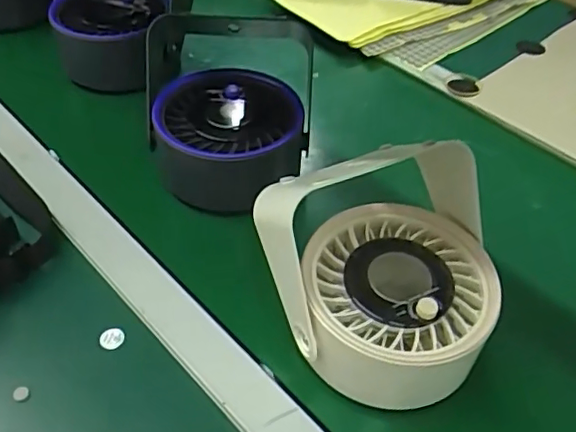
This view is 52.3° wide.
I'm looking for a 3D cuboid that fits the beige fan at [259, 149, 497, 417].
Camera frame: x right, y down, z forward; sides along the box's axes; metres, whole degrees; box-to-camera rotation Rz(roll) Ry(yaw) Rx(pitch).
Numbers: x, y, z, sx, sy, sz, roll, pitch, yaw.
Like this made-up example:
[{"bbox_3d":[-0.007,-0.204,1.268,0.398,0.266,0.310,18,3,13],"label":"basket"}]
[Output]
[{"bbox_3d":[0.061,0.043,0.414,0.165,0.140,0.138,6,47,-1],"label":"beige fan"}]

